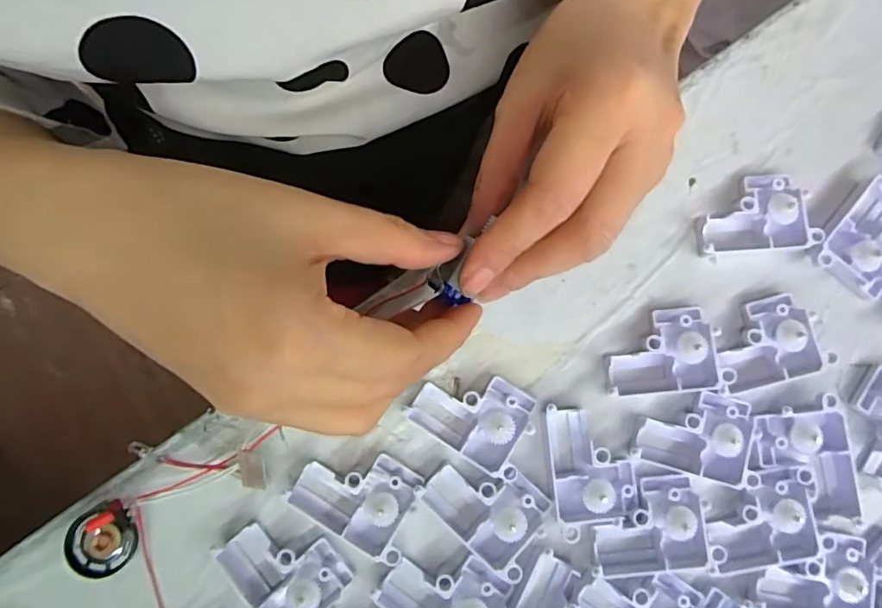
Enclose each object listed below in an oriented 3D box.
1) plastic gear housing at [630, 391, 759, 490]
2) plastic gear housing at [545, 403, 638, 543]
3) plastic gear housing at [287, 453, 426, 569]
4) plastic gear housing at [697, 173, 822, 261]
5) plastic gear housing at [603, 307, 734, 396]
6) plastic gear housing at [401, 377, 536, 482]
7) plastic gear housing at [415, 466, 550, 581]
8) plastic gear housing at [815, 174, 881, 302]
[{"bbox_3d":[0.109,0.054,0.224,0.049,0.011,0.035,16,77,1],"label":"plastic gear housing"},{"bbox_3d":[0.063,0.068,0.221,0.034,0.013,0.049,-5,77,-4],"label":"plastic gear housing"},{"bbox_3d":[-0.034,0.078,0.219,0.050,0.010,0.037,28,77,4],"label":"plastic gear housing"},{"bbox_3d":[0.140,-0.040,0.239,0.048,0.016,0.032,-7,78,-4],"label":"plastic gear housing"},{"bbox_3d":[0.096,0.020,0.230,0.049,0.014,0.036,-4,77,-3],"label":"plastic gear housing"},{"bbox_3d":[0.014,0.046,0.226,0.049,0.012,0.036,28,77,4],"label":"plastic gear housing"},{"bbox_3d":[0.018,0.082,0.219,0.048,0.010,0.035,40,79,7],"label":"plastic gear housing"},{"bbox_3d":[0.194,-0.030,0.238,0.034,0.013,0.053,43,79,7],"label":"plastic gear housing"}]

